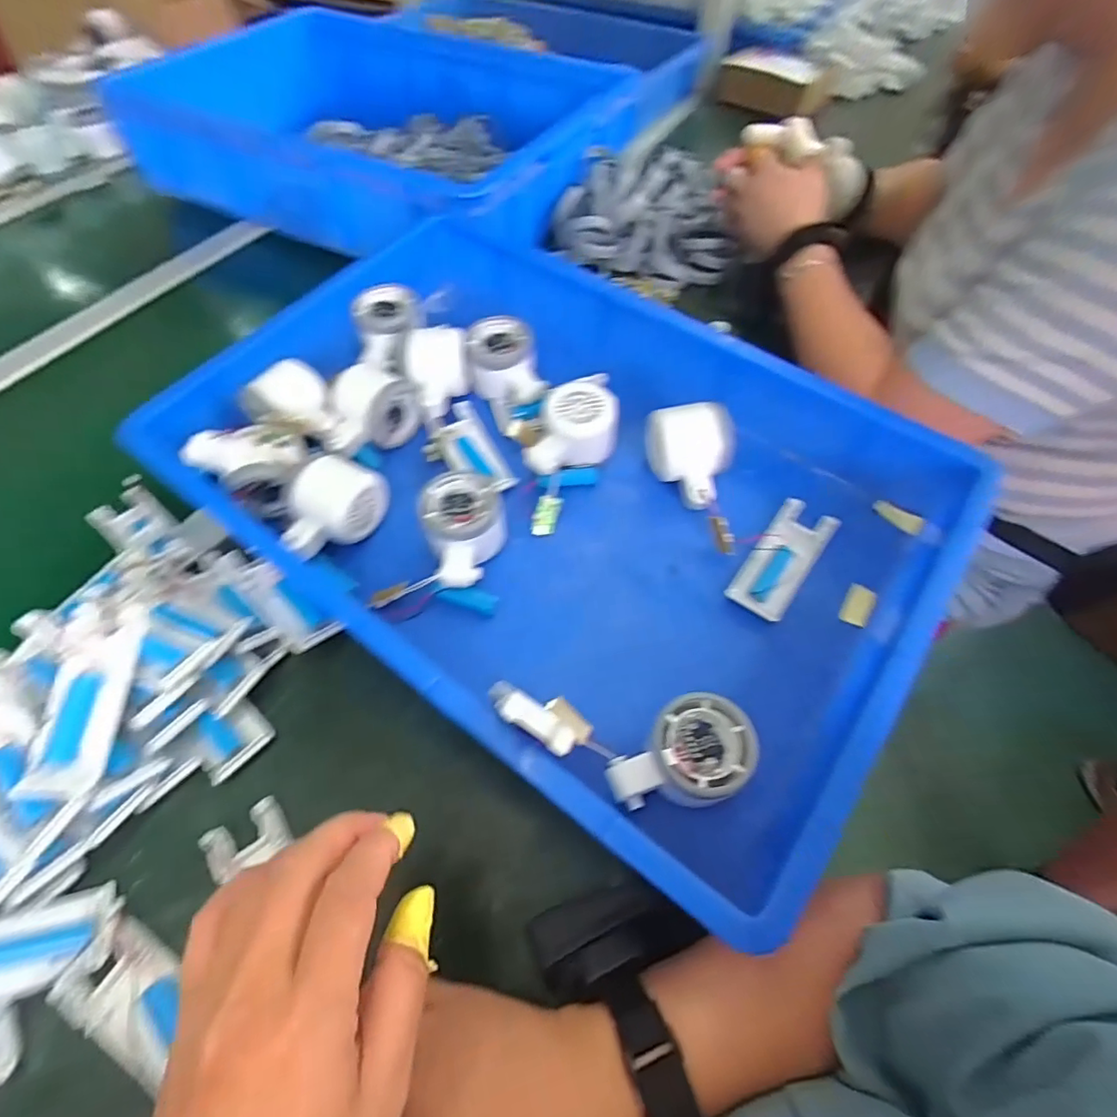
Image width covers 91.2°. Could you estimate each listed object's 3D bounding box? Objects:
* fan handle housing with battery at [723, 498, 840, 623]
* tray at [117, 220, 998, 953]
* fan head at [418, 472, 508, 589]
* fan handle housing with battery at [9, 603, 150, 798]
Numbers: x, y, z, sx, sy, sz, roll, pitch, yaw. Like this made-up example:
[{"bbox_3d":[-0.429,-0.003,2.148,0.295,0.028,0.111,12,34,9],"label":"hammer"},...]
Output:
[{"bbox_3d":[0.174,-0.002,0.422,0.043,0.013,0.104,33,62,19],"label":"fan handle housing with battery"},{"bbox_3d":[-0.009,-0.059,0.433,0.538,0.093,0.356,33,62,19],"label":"tray"},{"bbox_3d":[-0.069,-0.018,0.418,0.060,0.050,0.080,-10,57,-7],"label":"fan head"},{"bbox_3d":[-0.278,0.081,0.321,0.041,0.016,0.107,1,69,0],"label":"fan handle housing with battery"}]

